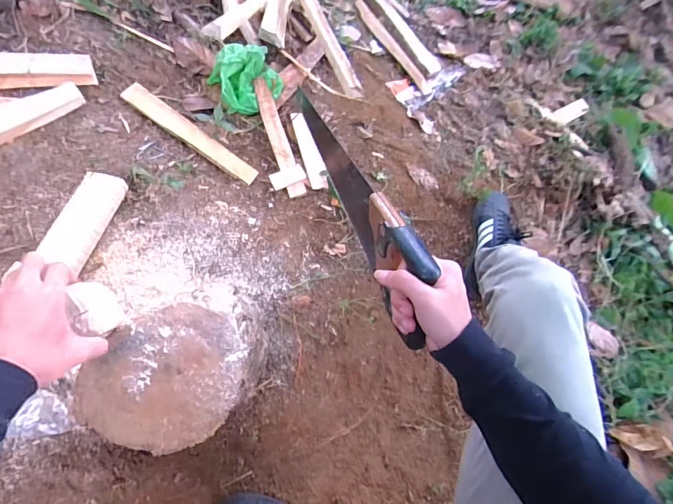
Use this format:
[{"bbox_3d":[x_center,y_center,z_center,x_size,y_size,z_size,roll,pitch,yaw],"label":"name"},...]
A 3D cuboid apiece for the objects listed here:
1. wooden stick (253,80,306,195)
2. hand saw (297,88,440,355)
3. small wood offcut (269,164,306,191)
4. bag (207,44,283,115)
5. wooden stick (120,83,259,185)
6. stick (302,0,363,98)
[{"bbox_3d":[-0.130,-0.259,0.917,0.041,0.026,0.308,-18,76,-7],"label":"wooden stick"},{"bbox_3d":[0.017,-0.090,0.584,0.038,0.111,0.457,-19,46,-7],"label":"hand saw"},{"bbox_3d":[-0.103,-0.160,0.881,0.076,0.015,0.043,-29,77,-9],"label":"small wood offcut"},{"bbox_3d":[-0.202,-0.385,0.925,0.159,0.088,0.128,-17,76,-7],"label":"bag"},{"bbox_3d":[-0.287,-0.232,0.828,0.282,0.012,0.049,34,55,-14],"label":"wooden stick"},{"bbox_3d":[-0.056,-0.583,0.984,0.035,0.037,0.627,-17,62,-6],"label":"stick"}]

